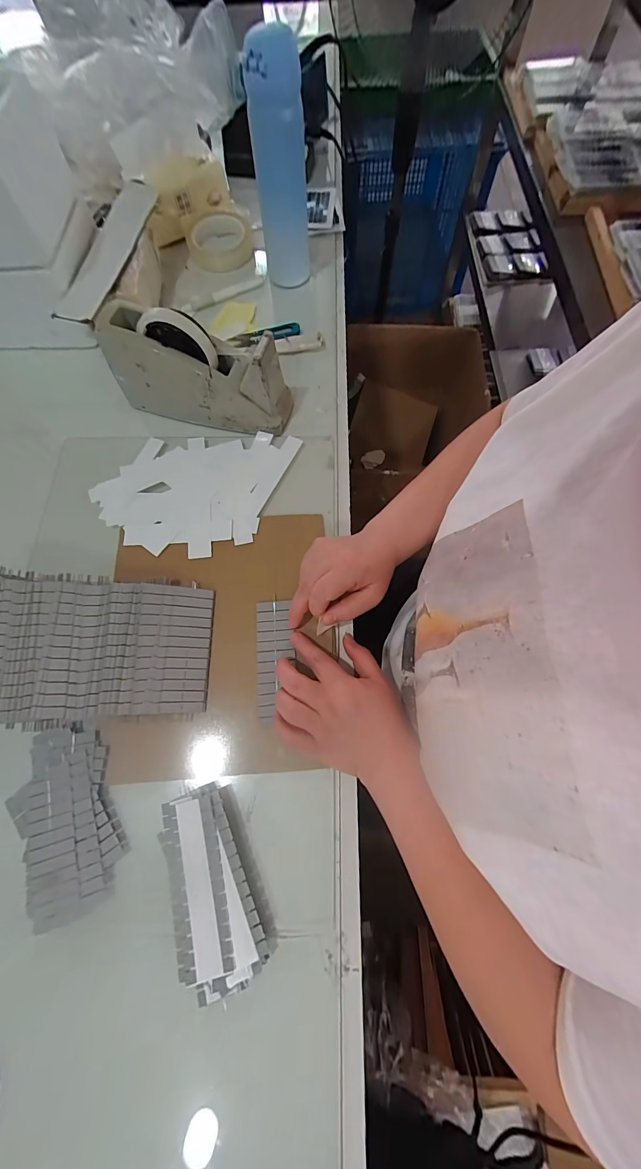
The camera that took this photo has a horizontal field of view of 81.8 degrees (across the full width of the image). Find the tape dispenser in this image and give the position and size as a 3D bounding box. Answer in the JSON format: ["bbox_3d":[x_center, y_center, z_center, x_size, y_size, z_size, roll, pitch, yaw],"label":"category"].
[{"bbox_3d":[-0.148,-0.262,0.449,0.218,0.104,0.068,13,71,6],"label":"tape dispenser"}]

